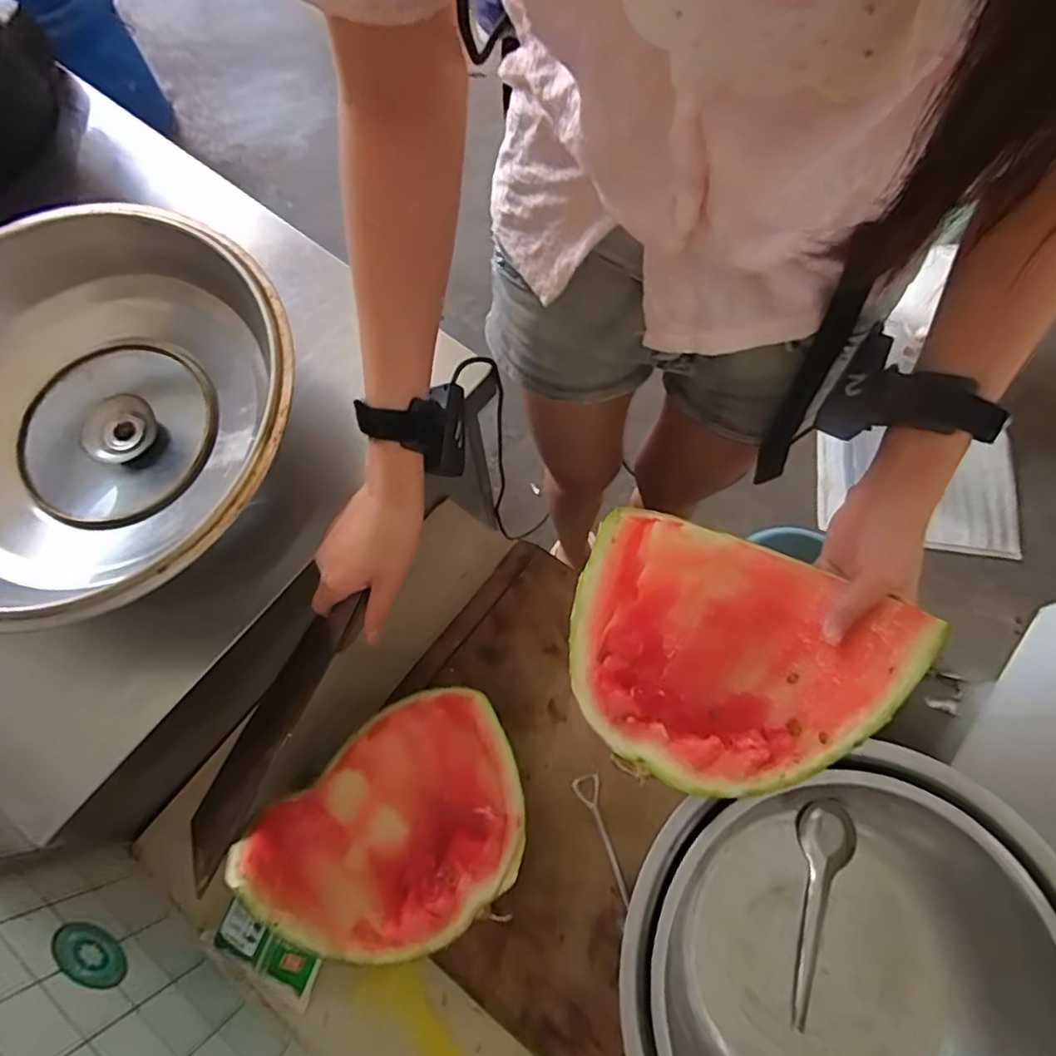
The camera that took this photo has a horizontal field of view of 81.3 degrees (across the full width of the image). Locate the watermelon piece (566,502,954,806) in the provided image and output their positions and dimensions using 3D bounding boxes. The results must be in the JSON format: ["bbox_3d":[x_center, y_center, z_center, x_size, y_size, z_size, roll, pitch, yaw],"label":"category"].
[{"bbox_3d":[0.131,0.081,0.394,0.203,0.111,0.164,10,71,6],"label":"watermelon piece"}]

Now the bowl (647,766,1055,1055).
[{"bbox_3d":[0.232,0.345,0.456,0.277,0.105,0.276,-1,70,2],"label":"bowl"}]

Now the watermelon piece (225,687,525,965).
[{"bbox_3d":[-0.090,0.228,0.482,0.182,0.147,0.171,-1,70,2],"label":"watermelon piece"}]

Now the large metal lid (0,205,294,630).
[{"bbox_3d":[-0.349,-0.086,0.504,0.332,0.107,0.334,-1,70,2],"label":"large metal lid"}]

